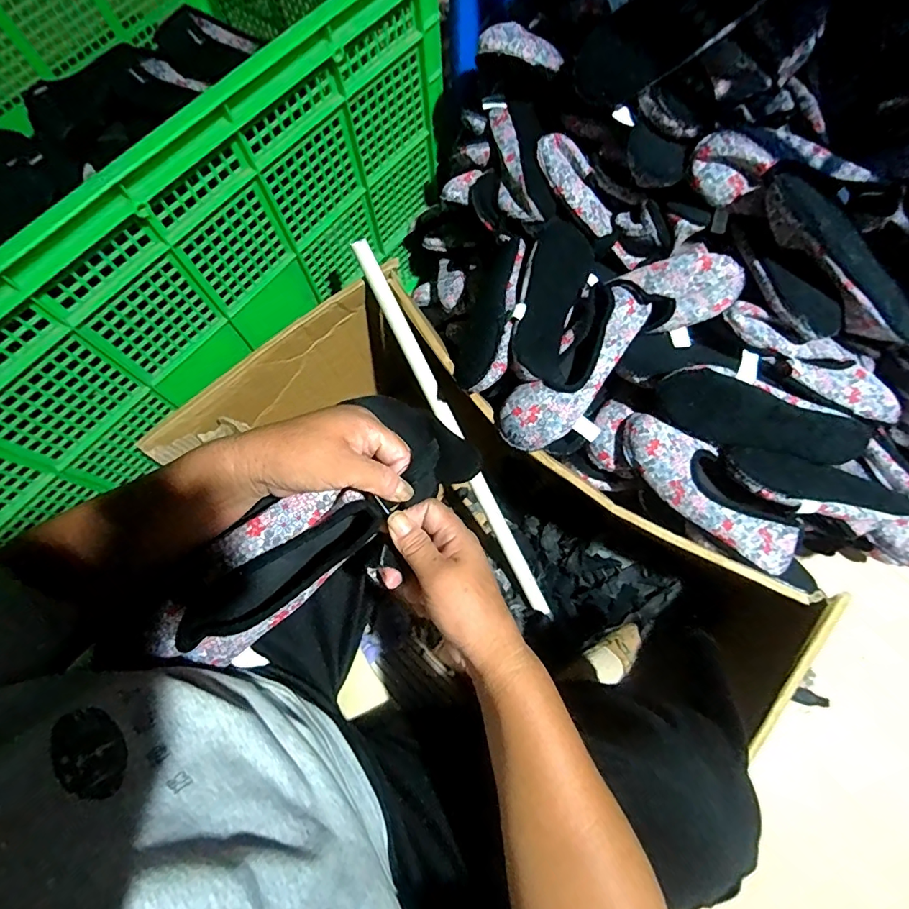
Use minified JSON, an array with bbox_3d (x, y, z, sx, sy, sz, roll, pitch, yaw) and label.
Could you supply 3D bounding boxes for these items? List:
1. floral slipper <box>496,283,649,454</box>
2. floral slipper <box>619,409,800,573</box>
[{"bbox_3d":[0.153,-0.112,0.616,0.088,0.068,0.244,38,77,14],"label":"floral slipper"},{"bbox_3d":[0.322,0.042,0.622,0.254,0.047,0.095,38,77,14],"label":"floral slipper"}]

